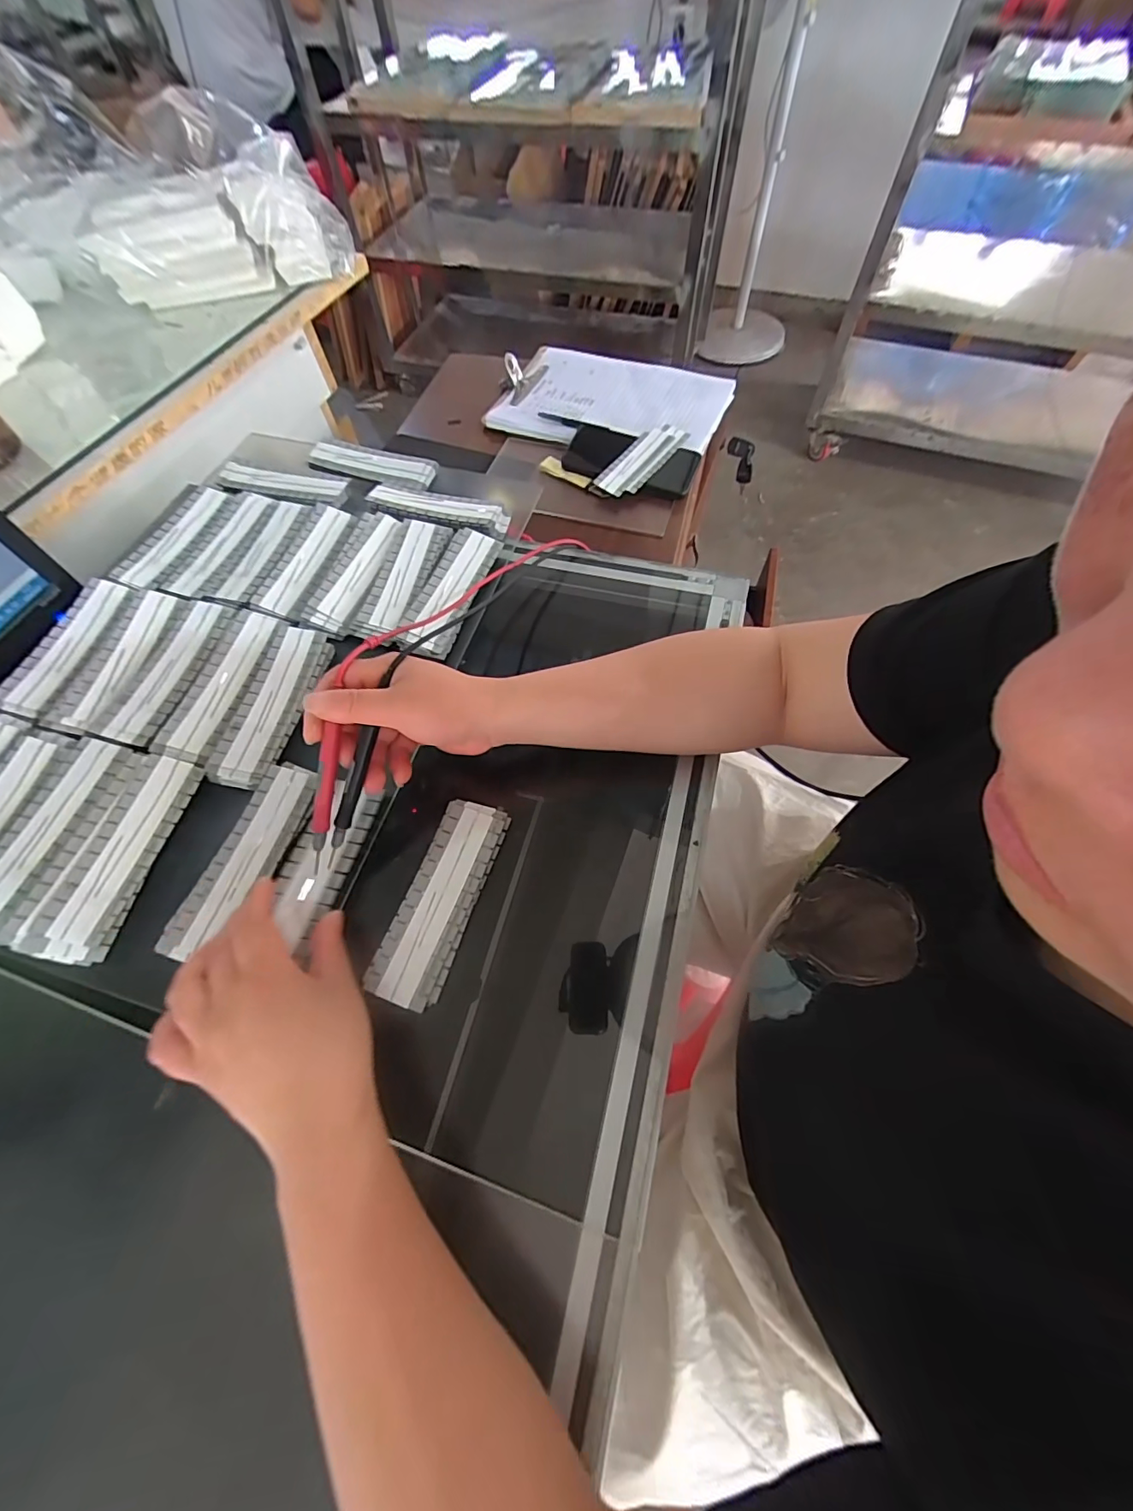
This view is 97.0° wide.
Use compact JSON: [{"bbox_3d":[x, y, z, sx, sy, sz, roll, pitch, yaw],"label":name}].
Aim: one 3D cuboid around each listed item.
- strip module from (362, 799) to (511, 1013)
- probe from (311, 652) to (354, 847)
[{"bbox_3d":[-0.080,0.091,0.326,0.044,0.005,0.130,17,65,8],"label":"strip module"},{"bbox_3d":[-0.145,-0.001,0.309,0.012,0.009,0.119,9,92,4],"label":"probe"}]

